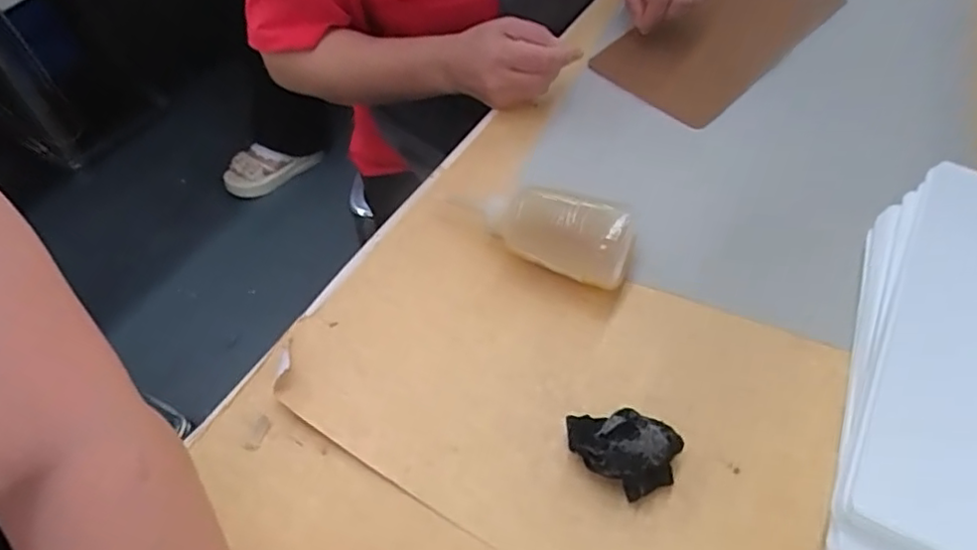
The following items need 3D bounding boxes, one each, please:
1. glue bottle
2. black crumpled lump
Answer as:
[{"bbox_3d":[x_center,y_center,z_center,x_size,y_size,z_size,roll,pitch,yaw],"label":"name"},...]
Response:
[{"bbox_3d":[0.037,-0.038,0.510,0.156,0.065,0.040,24,59,20],"label":"glue bottle"},{"bbox_3d":[0.086,0.114,0.411,0.070,0.040,0.045,5,54,8],"label":"black crumpled lump"}]

